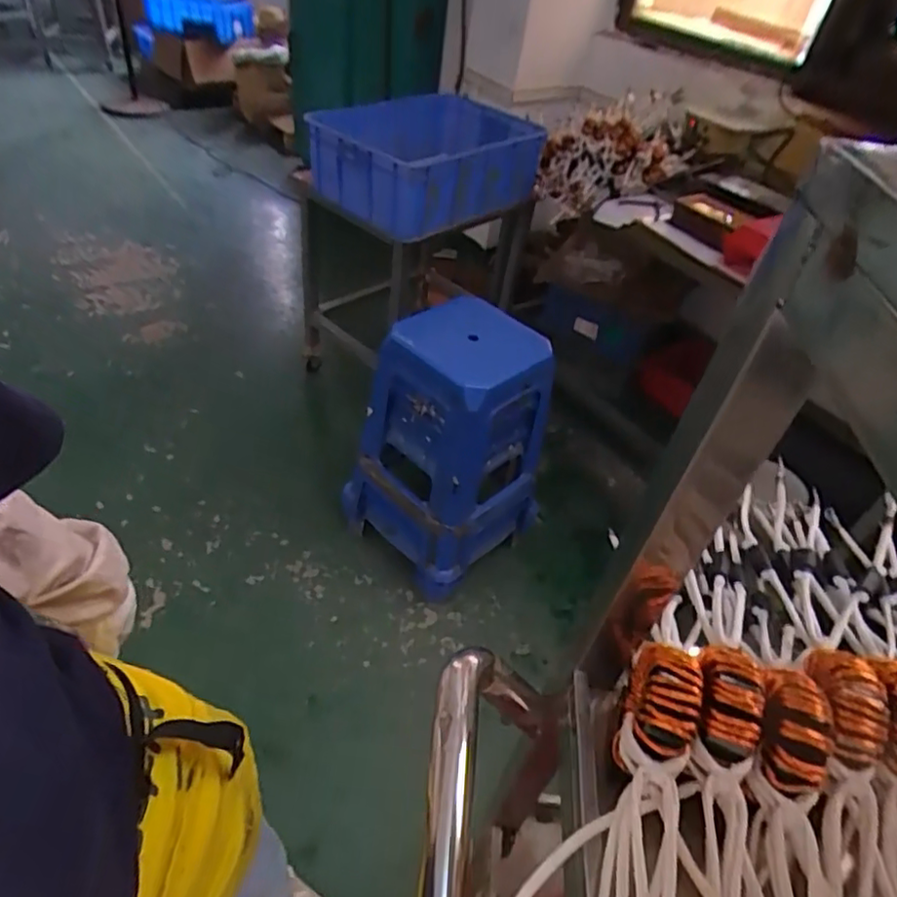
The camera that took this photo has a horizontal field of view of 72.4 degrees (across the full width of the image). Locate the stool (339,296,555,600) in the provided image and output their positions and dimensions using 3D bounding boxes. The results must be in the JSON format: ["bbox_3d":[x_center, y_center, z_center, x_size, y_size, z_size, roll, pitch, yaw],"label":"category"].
[{"bbox_3d":[0.004,-0.006,1.610,0.397,0.664,0.376,-25,53,-31],"label":"stool"}]

